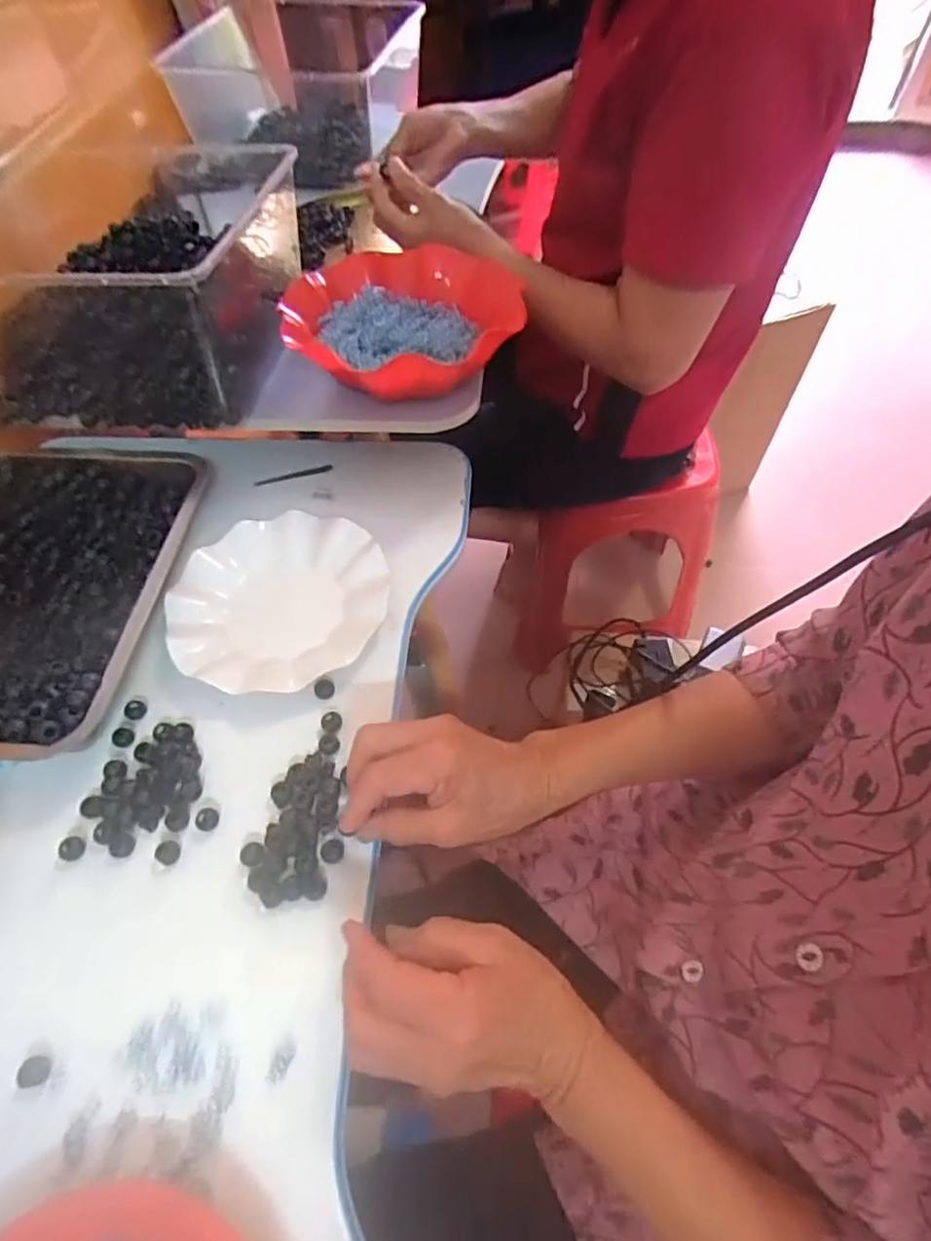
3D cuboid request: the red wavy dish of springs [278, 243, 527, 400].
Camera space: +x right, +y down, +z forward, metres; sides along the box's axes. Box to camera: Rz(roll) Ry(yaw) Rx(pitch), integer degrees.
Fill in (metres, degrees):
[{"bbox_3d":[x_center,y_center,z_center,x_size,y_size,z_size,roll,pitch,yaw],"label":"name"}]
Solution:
[{"bbox_3d":[-0.064,-0.288,0.599,0.220,0.056,0.233,-20,57,-12],"label":"red wavy dish of springs"}]

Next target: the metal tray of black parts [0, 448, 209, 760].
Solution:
[{"bbox_3d":[-0.373,-0.029,0.520,0.235,0.054,0.305,2,55,3],"label":"metal tray of black parts"}]

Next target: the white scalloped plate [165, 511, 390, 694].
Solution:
[{"bbox_3d":[-0.159,-0.024,0.531,0.178,0.022,0.169,-14,56,-8],"label":"white scalloped plate"}]

